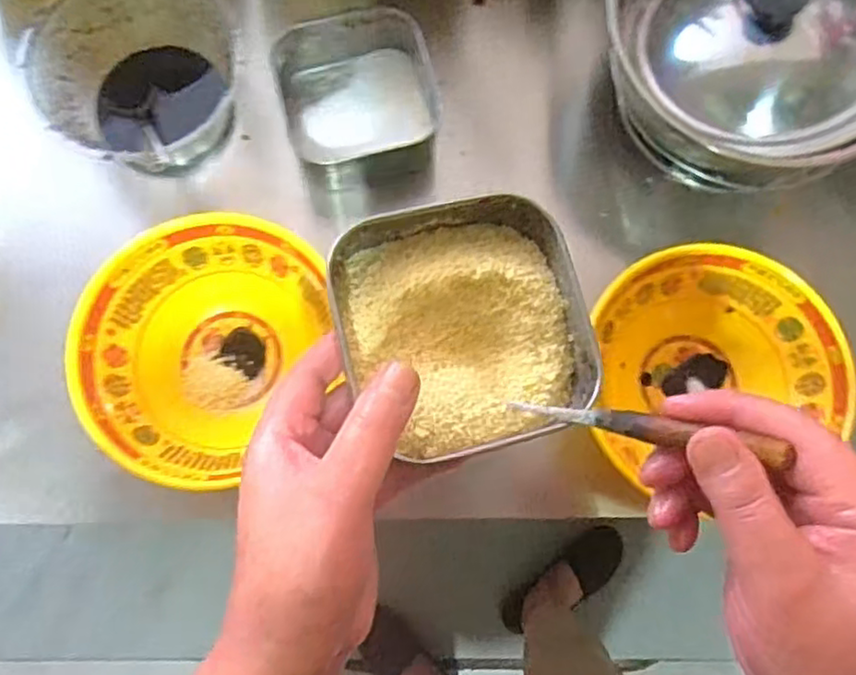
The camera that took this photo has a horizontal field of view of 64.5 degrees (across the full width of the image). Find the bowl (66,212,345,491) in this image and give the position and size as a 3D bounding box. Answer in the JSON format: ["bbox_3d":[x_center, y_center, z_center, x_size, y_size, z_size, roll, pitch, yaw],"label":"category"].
[{"bbox_3d":[-0.145,0.012,0.459,0.150,0.078,0.166,-5,77,-2],"label":"bowl"}]

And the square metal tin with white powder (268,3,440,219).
[{"bbox_3d":[-0.048,-0.173,0.522,0.121,0.086,0.124,-16,78,-5],"label":"square metal tin with white powder"}]

